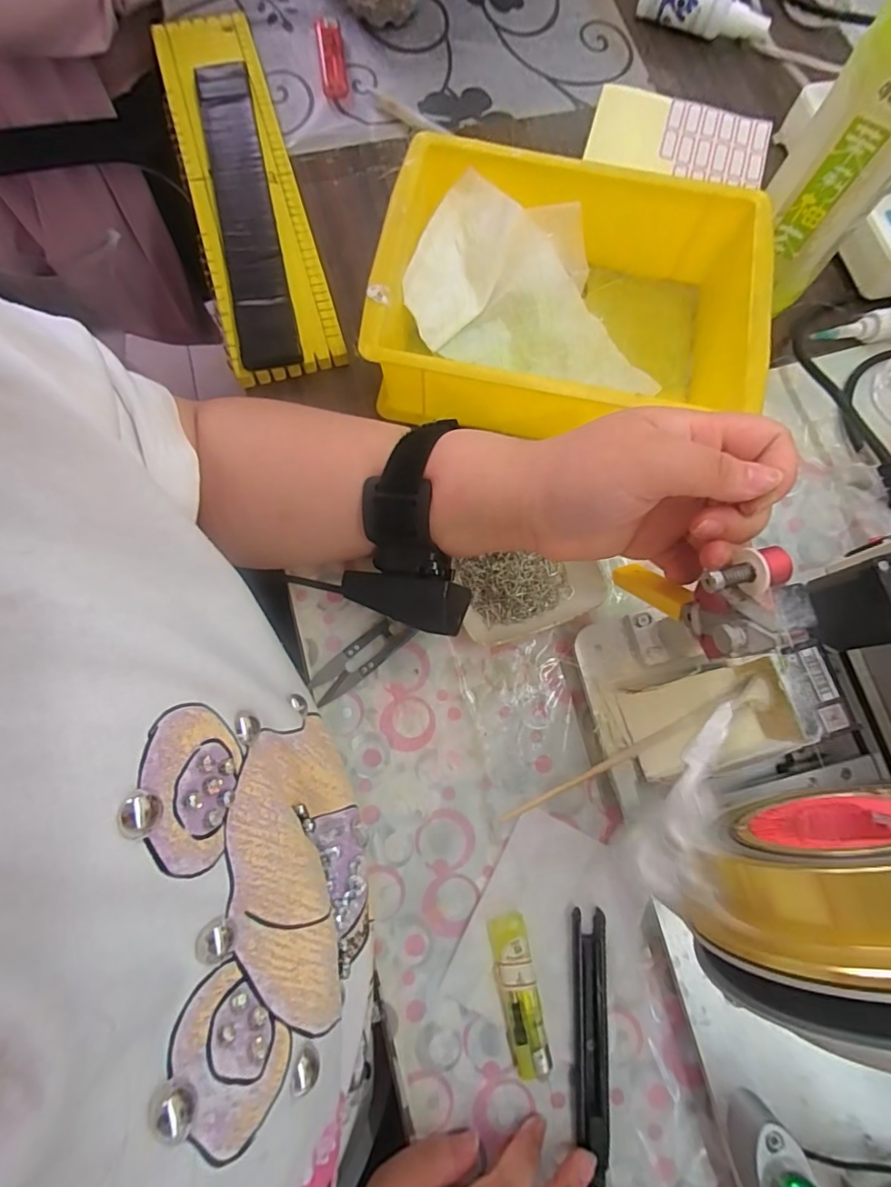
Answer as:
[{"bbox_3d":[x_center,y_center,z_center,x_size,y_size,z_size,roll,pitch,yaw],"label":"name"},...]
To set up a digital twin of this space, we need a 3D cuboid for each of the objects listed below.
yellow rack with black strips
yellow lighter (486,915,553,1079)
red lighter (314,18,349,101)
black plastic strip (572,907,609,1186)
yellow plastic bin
[{"bbox_3d":[-0.160,-0.320,0.410,0.082,0.023,0.341,-16,78,-5],"label":"yellow rack with black strips"},{"bbox_3d":[0.041,0.224,0.290,0.021,0.010,0.079,-10,78,-4],"label":"yellow lighter"},{"bbox_3d":[-0.097,-0.457,0.447,0.021,0.013,0.075,-9,78,-3],"label":"red lighter"},{"bbox_3d":[0.081,0.251,0.288,0.020,0.009,0.135,3,75,-1],"label":"black plastic strip"},{"bbox_3d":[0.078,-0.194,0.360,0.238,0.073,0.173,8,77,0],"label":"yellow plastic bin"}]

